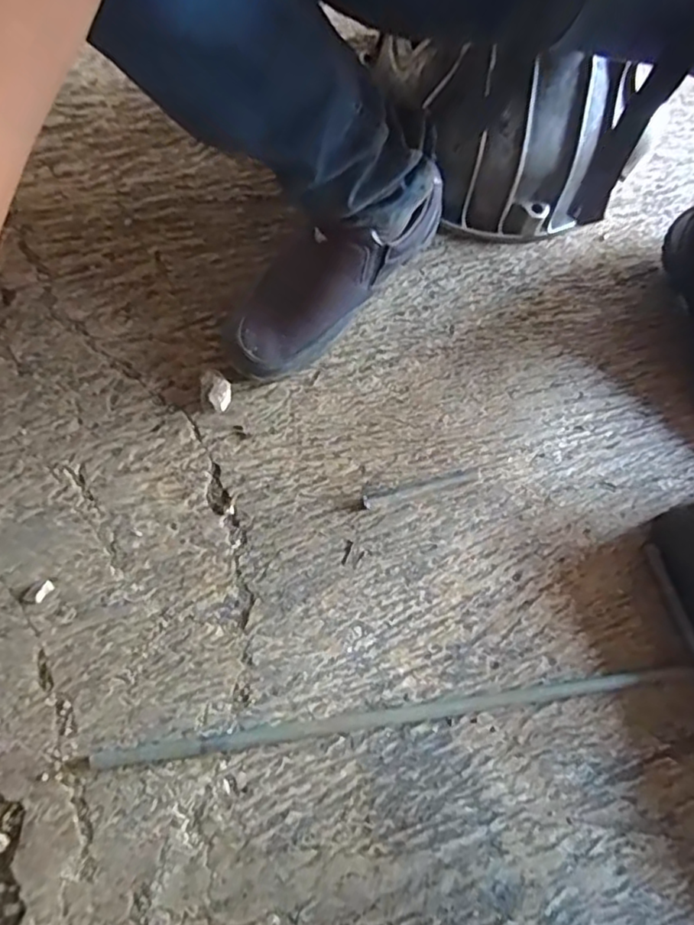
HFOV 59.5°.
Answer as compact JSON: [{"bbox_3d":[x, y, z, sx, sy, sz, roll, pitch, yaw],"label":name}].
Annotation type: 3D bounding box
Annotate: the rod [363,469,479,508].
[{"bbox_3d":[0.068,0.023,0.549,0.109,0.008,0.013,-14,75,-6],"label":"rod"}]

